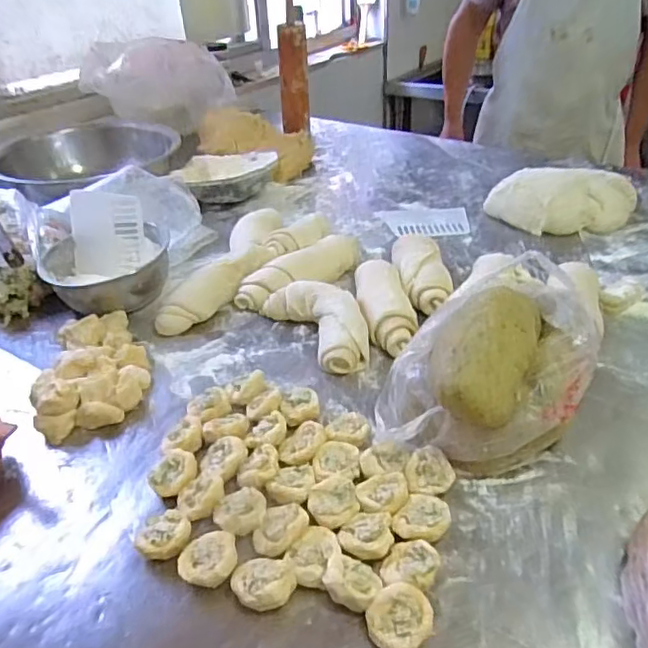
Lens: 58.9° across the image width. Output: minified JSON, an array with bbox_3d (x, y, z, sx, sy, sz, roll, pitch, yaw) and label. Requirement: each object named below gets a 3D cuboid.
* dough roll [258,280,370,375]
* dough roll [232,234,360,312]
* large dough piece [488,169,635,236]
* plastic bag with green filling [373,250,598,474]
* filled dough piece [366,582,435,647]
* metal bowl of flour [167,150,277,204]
[{"bbox_3d":[0.001,-0.008,0.784,0.095,0.047,0.180,-23,39,-26],"label":"dough roll"},{"bbox_3d":[-0.034,-0.086,0.891,0.058,0.060,0.225,25,44,35],"label":"dough roll"},{"bbox_3d":[0.449,-0.234,1.074,0.268,0.071,0.143,-6,35,-4],"label":"large dough piece"},{"bbox_3d":[0.176,0.039,0.632,0.212,0.145,0.210,3,35,9],"label":"plastic bag with green filling"},{"bbox_3d":[0.062,0.241,0.466,0.052,0.028,0.048,-2,35,2],"label":"filled dough piece"},{"bbox_3d":[-0.196,-0.298,1.184,0.206,0.069,0.177,-15,37,-17],"label":"metal bowl of flour"}]

